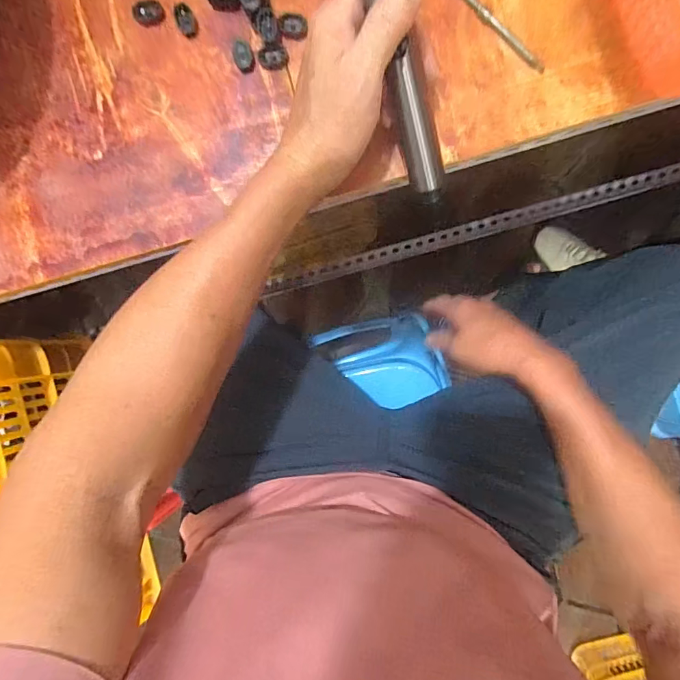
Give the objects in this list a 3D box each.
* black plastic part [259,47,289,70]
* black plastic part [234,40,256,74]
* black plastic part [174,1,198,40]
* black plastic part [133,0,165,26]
[{"bbox_3d":[-0.050,-0.211,0.327,0.022,0.004,0.014,1,94,3],"label":"black plastic part"},{"bbox_3d":[-0.072,-0.214,0.329,0.014,0.005,0.023,-14,93,4],"label":"black plastic part"},{"bbox_3d":[-0.117,-0.242,0.328,0.013,0.006,0.024,-21,92,5],"label":"black plastic part"},{"bbox_3d":[-0.145,-0.249,0.331,0.022,0.006,0.015,-4,94,4],"label":"black plastic part"}]

